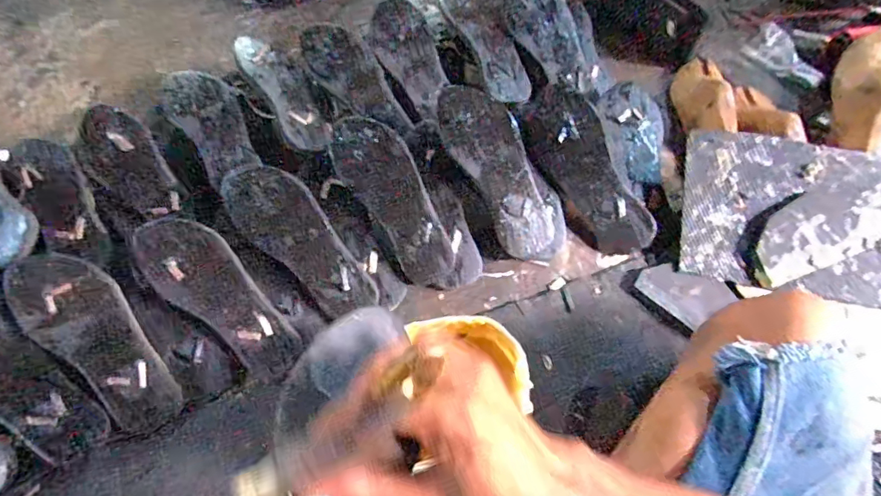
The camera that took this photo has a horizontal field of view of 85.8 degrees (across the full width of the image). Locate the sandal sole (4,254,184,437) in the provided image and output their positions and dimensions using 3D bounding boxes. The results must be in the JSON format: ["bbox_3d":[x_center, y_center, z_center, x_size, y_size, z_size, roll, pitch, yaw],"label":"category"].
[{"bbox_3d":[-0.410,0.111,0.572,0.097,0.023,0.249,-38,93,-15],"label":"sandal sole"}]

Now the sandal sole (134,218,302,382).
[{"bbox_3d":[-0.274,0.060,0.593,0.243,0.026,0.089,46,73,0],"label":"sandal sole"}]

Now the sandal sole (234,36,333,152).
[{"bbox_3d":[-0.234,-0.239,0.707,0.086,0.040,0.254,-24,65,-9],"label":"sandal sole"}]

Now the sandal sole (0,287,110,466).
[{"bbox_3d":[-0.500,0.150,0.553,0.244,0.028,0.102,42,72,2],"label":"sandal sole"}]

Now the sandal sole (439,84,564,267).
[{"bbox_3d":[0.085,-0.103,0.631,0.096,0.030,0.252,-31,91,-12],"label":"sandal sole"}]

